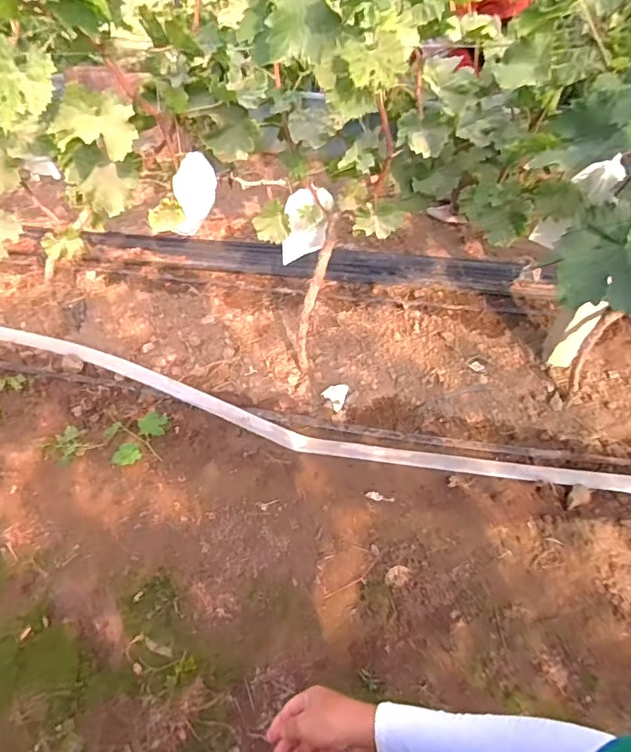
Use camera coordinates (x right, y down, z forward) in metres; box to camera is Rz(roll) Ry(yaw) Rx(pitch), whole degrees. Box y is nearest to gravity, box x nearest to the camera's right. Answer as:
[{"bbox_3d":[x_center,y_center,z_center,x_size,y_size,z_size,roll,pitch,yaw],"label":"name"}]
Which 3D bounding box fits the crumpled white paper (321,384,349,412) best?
[{"bbox_3d":[0.069,0.075,1.910,0.091,0.022,0.135,13,51,11],"label":"crumpled white paper"}]

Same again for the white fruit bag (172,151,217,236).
[{"bbox_3d":[-0.384,-0.570,1.597,0.138,0.234,0.095,-18,27,-32],"label":"white fruit bag"}]

